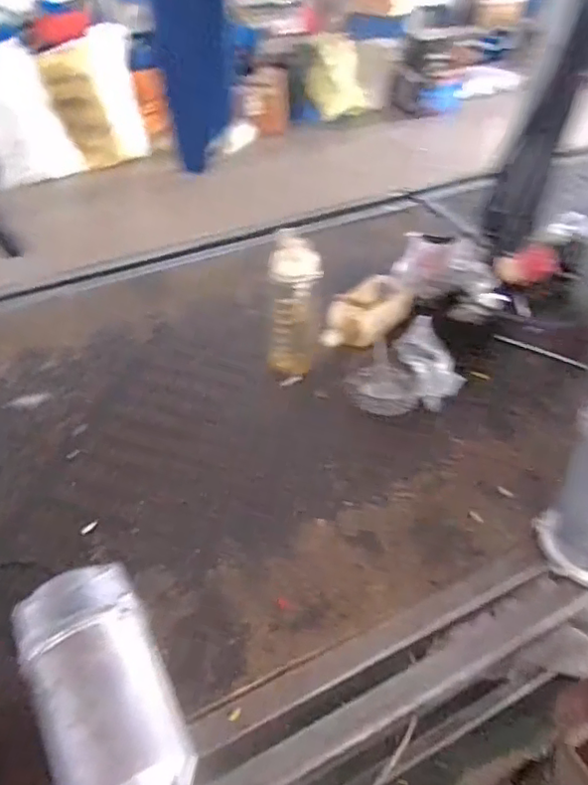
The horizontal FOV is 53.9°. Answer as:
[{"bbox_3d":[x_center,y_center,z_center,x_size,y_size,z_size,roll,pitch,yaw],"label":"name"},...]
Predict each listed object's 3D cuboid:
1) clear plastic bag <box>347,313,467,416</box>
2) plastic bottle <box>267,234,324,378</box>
[{"bbox_3d":[0.190,-0.044,1.033,0.196,0.066,0.181,-5,45,-6],"label":"clear plastic bag"},{"bbox_3d":[-0.001,-0.148,0.996,0.083,0.255,0.075,5,45,5],"label":"plastic bottle"}]

